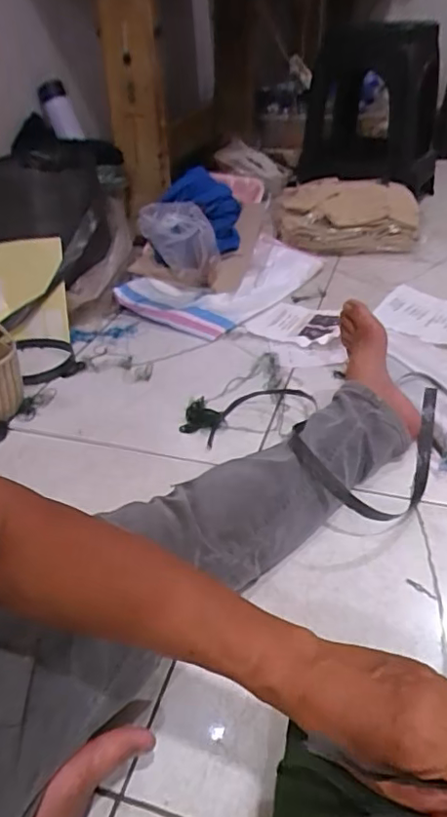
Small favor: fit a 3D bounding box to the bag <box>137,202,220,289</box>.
[{"bbox_3d":[-0.090,-0.335,1.159,0.152,0.179,0.107,-5,37,0],"label":"bag"}]

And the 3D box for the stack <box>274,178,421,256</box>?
[{"bbox_3d":[0.302,-0.478,1.381,0.333,0.132,0.177,1,38,8],"label":"stack"}]

